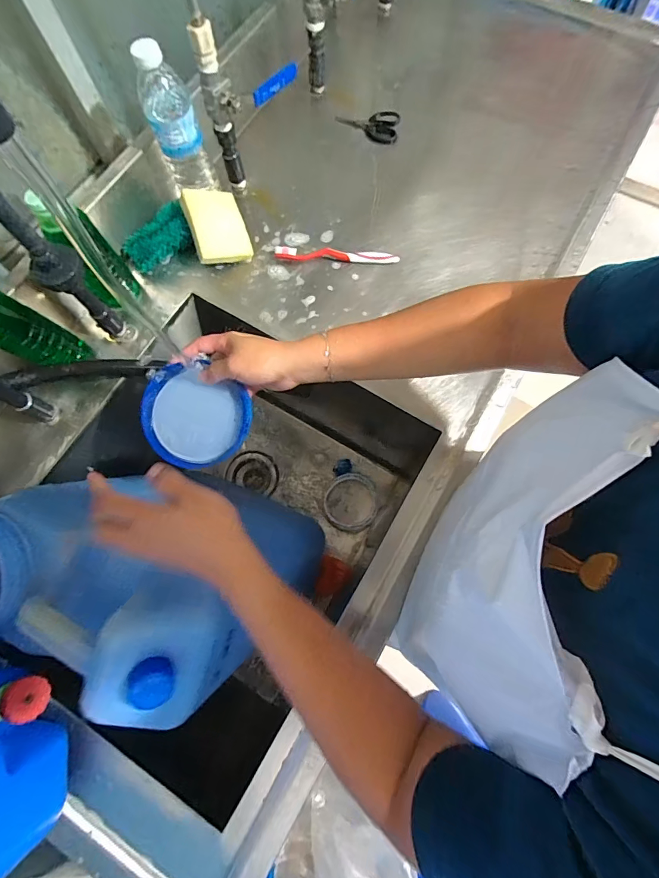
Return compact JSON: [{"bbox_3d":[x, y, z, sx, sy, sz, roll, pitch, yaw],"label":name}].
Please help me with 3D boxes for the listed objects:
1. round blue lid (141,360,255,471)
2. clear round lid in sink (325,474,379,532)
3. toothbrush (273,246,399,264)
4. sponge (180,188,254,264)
[{"bbox_3d":[-0.156,-0.022,0.451,0.119,0.012,0.107,20,89,-2],"label":"round blue lid"},{"bbox_3d":[0.047,0.136,0.848,0.107,0.010,0.118,14,75,5],"label":"clear round lid in sink"},{"bbox_3d":[0.011,-0.280,0.597,0.184,0.016,0.021,1,74,1],"label":"toothbrush"},{"bbox_3d":[-0.164,-0.313,0.578,0.077,0.019,0.101,-16,94,-25],"label":"sponge"}]

